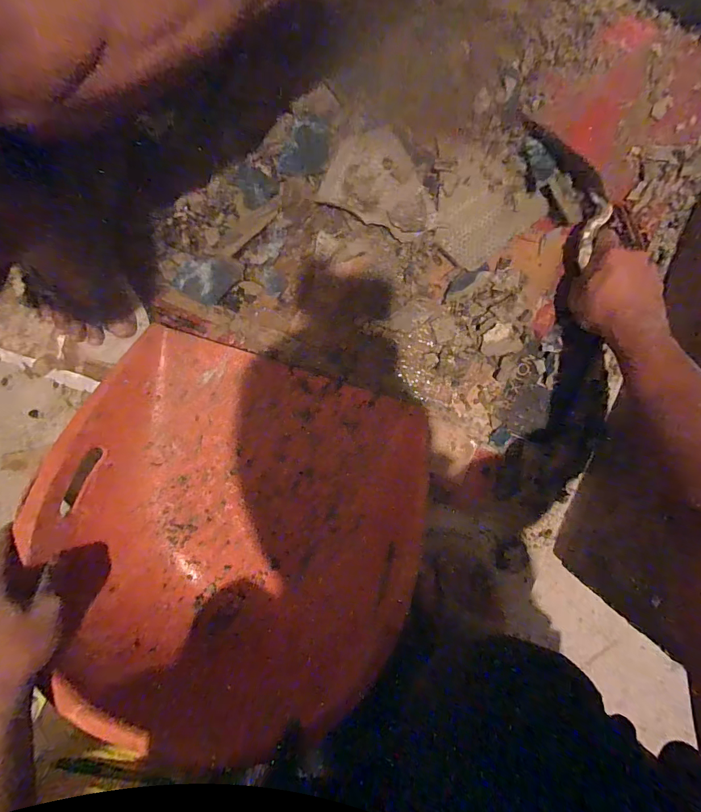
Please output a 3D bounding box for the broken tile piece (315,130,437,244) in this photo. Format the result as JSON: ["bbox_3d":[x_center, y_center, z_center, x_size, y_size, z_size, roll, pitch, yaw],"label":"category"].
[{"bbox_3d":[0.044,-0.270,0.489,0.139,0.007,0.095,23,111,-6],"label":"broken tile piece"}]

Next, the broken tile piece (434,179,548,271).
[{"bbox_3d":[0.174,-0.244,0.514,0.134,0.006,0.092,-39,95,2],"label":"broken tile piece"}]

